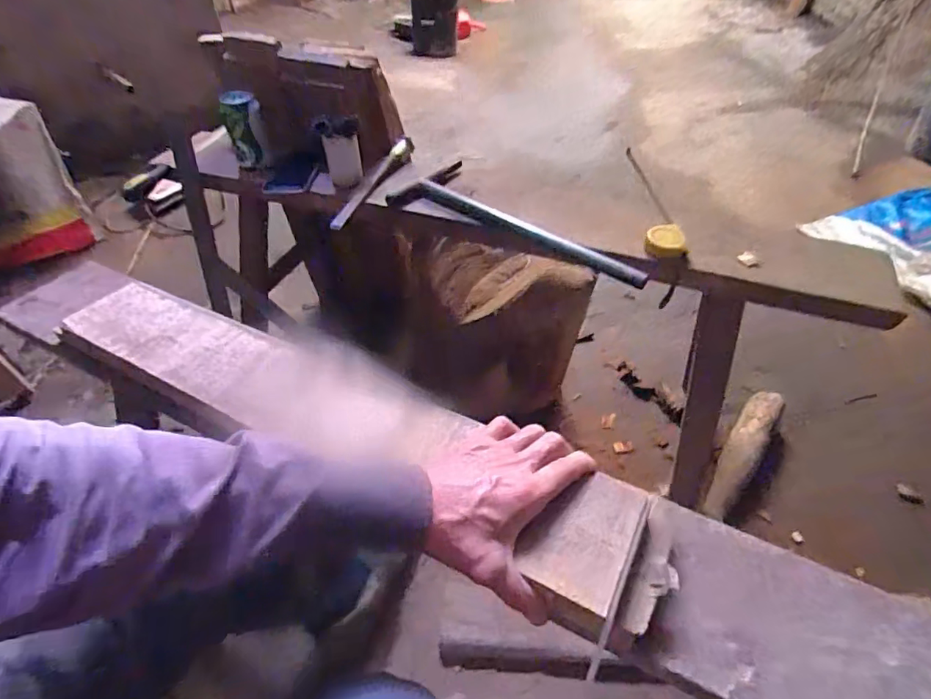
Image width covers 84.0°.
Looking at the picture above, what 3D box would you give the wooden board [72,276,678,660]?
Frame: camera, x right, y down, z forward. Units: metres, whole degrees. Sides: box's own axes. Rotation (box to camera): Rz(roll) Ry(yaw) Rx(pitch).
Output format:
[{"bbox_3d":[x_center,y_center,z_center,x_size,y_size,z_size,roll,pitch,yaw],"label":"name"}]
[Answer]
[{"bbox_3d":[-0.143,0.060,0.489,0.644,0.024,0.121,21,48,22],"label":"wooden board"}]

